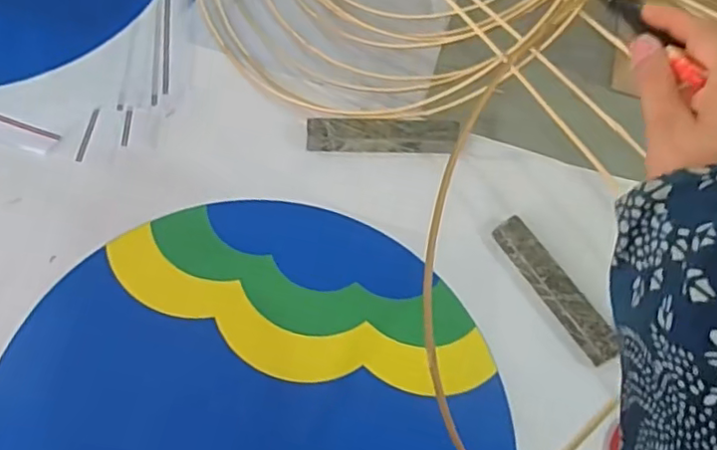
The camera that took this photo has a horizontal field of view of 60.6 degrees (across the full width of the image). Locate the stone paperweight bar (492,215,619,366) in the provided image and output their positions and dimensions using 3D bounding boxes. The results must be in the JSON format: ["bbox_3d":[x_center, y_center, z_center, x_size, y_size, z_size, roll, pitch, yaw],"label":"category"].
[{"bbox_3d":[0.211,0.067,0.660,0.035,0.017,0.176,-31,74,-18],"label":"stone paperweight bar"}]

